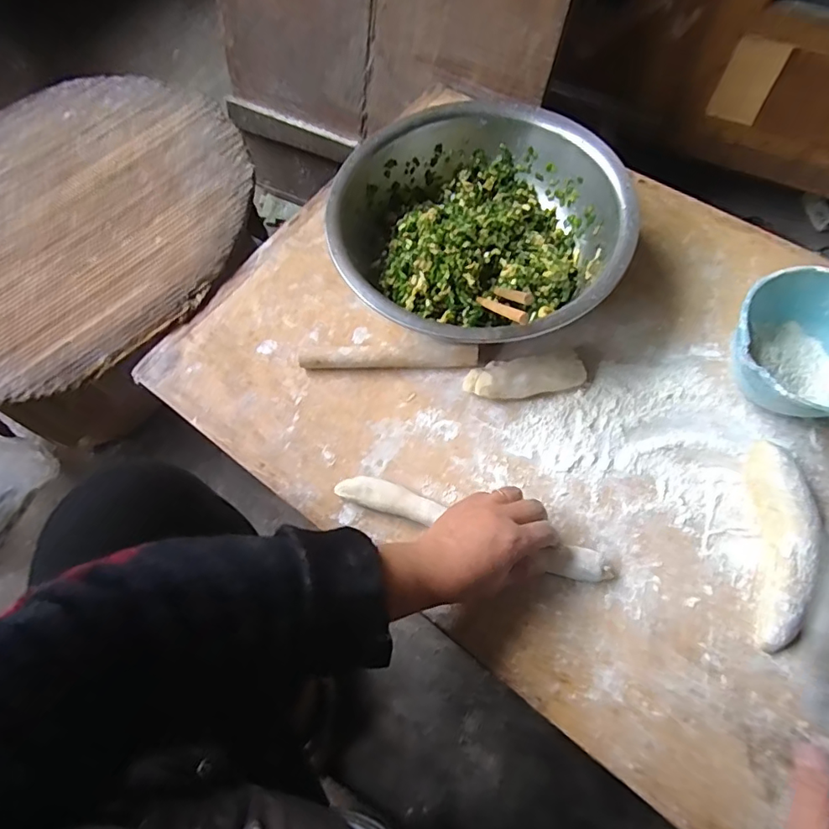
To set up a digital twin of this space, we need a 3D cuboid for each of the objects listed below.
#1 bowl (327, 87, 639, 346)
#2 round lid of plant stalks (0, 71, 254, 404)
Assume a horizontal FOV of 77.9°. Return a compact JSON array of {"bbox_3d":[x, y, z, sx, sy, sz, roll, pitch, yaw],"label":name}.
[{"bbox_3d":[0.069,-0.196,0.583,0.304,0.106,0.311,-1,68,3],"label":"bowl"},{"bbox_3d":[-0.475,-0.271,0.697,0.512,0.035,0.517,-1,65,2],"label":"round lid of plant stalks"}]

